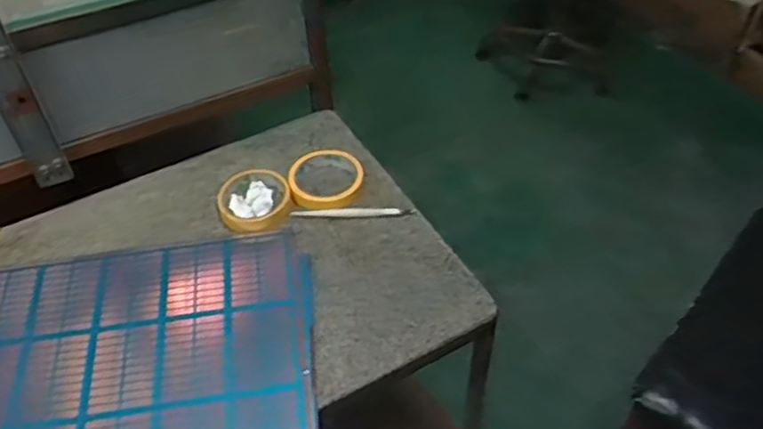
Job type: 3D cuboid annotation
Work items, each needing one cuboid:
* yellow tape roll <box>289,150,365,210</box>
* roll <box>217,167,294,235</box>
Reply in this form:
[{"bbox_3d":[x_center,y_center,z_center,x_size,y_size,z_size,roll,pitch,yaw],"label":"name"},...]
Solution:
[{"bbox_3d":[-0.071,-0.047,0.884,0.096,0.028,0.097,9,49,10],"label":"yellow tape roll"},{"bbox_3d":[-0.158,-0.017,0.860,0.090,0.027,0.085,-1,48,1],"label":"roll"}]

